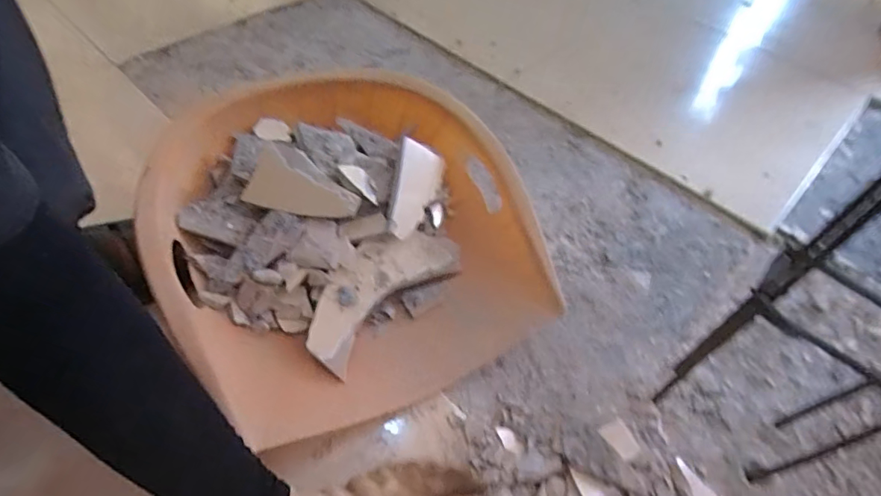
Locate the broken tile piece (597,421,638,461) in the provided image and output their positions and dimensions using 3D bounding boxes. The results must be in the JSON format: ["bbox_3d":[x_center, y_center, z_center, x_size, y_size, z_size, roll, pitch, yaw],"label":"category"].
[{"bbox_3d":[0.180,0.194,0.473,0.031,0.007,0.037,-16,43,-14],"label":"broken tile piece"}]

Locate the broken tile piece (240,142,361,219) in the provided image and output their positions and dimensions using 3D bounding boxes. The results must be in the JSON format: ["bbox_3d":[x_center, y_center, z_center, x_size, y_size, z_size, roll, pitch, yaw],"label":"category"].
[{"bbox_3d":[-0.156,-0.071,0.536,0.126,0.012,0.074,18,84,1],"label":"broken tile piece"}]

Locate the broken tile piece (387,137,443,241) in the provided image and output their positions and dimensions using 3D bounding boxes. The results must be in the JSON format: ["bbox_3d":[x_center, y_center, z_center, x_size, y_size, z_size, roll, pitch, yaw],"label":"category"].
[{"bbox_3d":[-0.032,-0.070,0.576,0.062,0.012,0.120,15,81,-34],"label":"broken tile piece"}]

